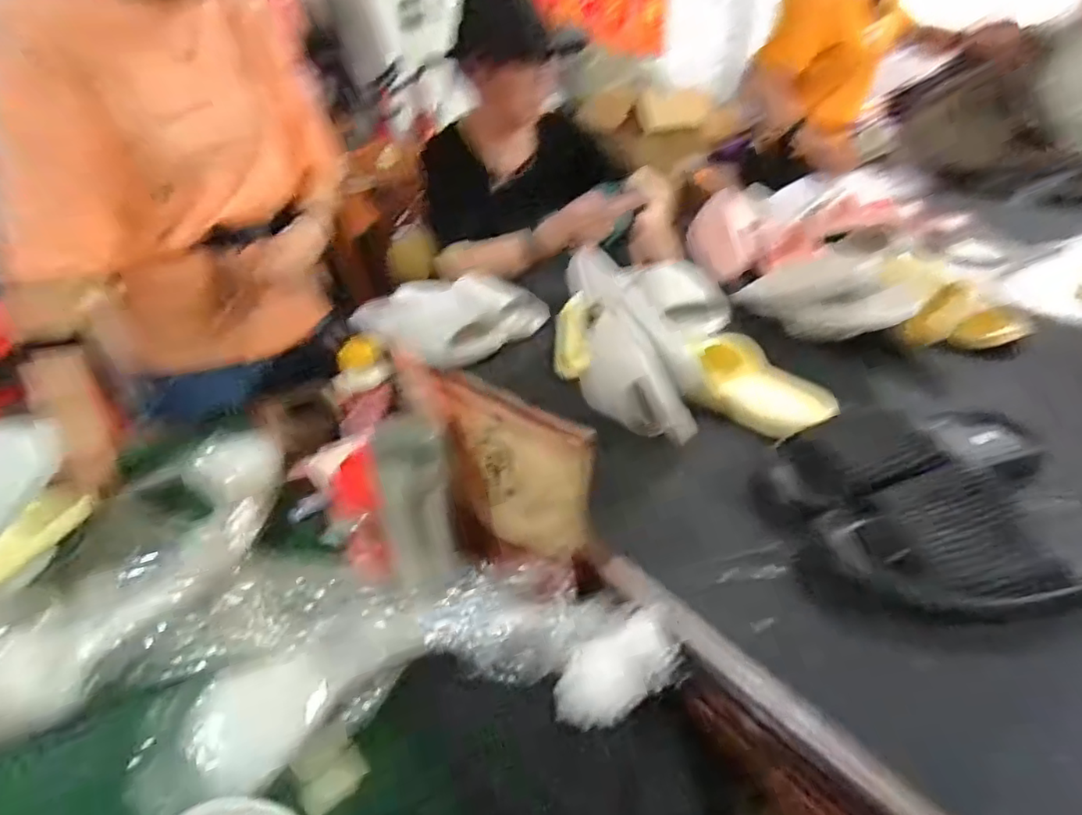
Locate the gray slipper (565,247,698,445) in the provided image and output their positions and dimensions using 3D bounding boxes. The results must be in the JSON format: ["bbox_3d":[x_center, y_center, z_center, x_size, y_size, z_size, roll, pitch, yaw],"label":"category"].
[{"bbox_3d":[0.087,-0.076,0.686,0.082,0.089,0.264,-13,68,-17],"label":"gray slipper"}]

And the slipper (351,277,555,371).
[{"bbox_3d":[-0.118,-0.133,0.885,0.269,0.076,0.147,-21,36,-28],"label":"slipper"}]

